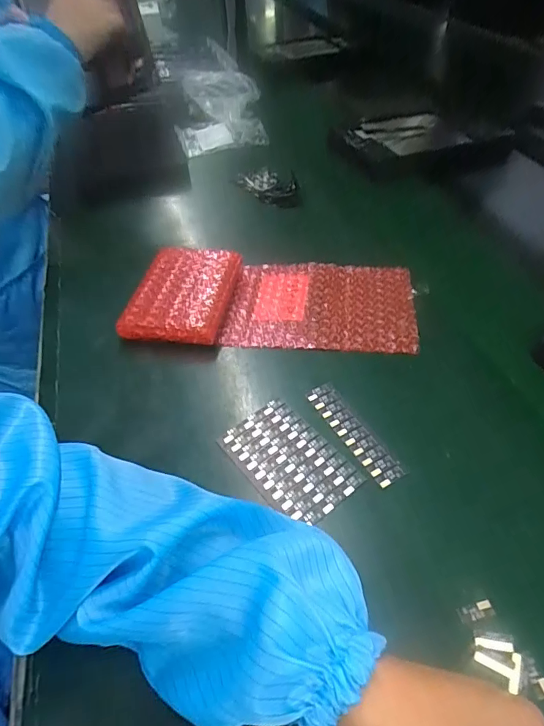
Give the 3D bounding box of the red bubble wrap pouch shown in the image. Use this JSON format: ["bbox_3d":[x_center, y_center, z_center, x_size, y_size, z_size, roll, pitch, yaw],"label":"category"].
[{"bbox_3d":[0.001,-0.067,0.446,0.270,0.024,0.123,2,48,7],"label":"red bubble wrap pouch"}]

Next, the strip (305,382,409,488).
[{"bbox_3d":[0.063,0.053,0.351,0.023,0.004,0.098,-26,51,-17],"label":"strip"}]

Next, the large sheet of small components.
[{"bbox_3d":[0.012,0.073,0.337,0.063,0.004,0.098,-33,54,-23],"label":"large sheet of small components"}]

